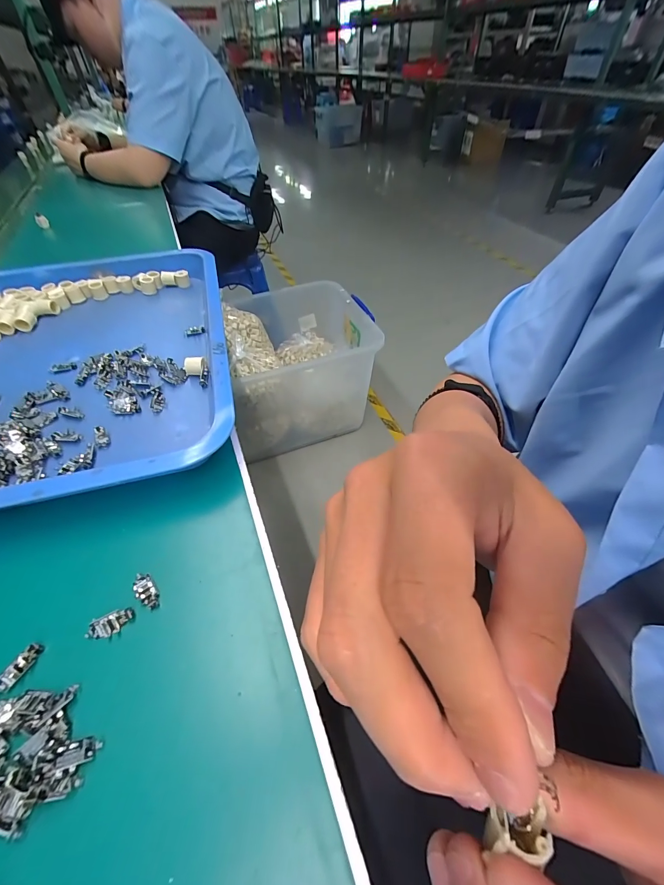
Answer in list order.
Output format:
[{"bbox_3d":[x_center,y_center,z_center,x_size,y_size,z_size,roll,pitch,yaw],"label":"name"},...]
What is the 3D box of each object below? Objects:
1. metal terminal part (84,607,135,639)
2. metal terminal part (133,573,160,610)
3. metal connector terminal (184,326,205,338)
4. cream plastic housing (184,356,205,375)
[{"bbox_3d":[-0.140,0.114,0.214,0.027,0.006,0.012,-20,52,-15],"label":"metal terminal part"},{"bbox_3d":[-0.125,0.099,0.228,0.011,0.007,0.026,-33,56,-24],"label":"metal terminal part"},{"bbox_3d":[-0.174,-0.140,0.428,0.027,0.006,0.015,-10,50,-7],"label":"metal connector terminal"},{"bbox_3d":[-0.148,-0.082,0.367,0.021,0.015,0.016,-5,50,-3],"label":"cream plastic housing"}]

